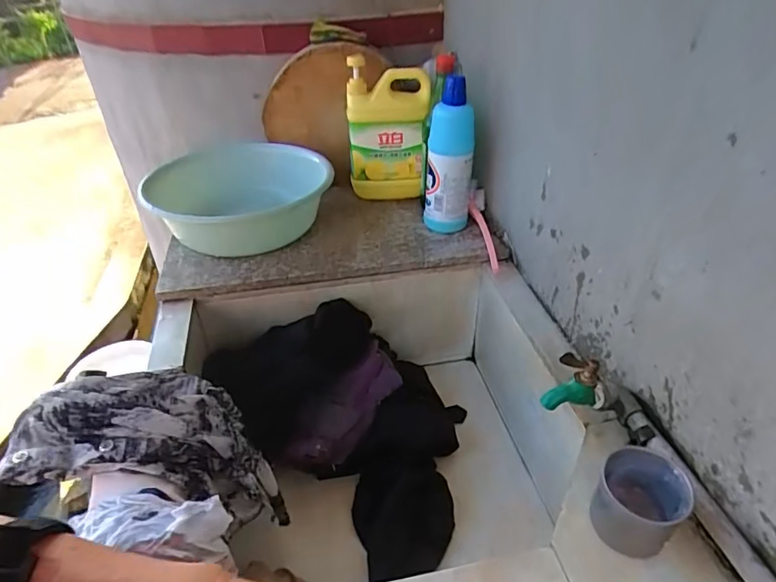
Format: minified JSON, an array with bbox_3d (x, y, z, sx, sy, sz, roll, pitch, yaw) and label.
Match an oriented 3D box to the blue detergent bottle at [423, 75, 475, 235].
[{"bbox_3d":[0.097,-0.210,0.817,0.073,0.237,0.071,3,37,7],"label":"blue detergent bottle"}]

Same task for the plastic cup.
[{"bbox_3d":[0.218,0.188,0.450,0.067,0.066,0.069,-2,37,1],"label":"plastic cup"}]

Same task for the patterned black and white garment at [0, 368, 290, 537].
[{"bbox_3d":[-0.223,0.165,0.543,0.278,0.090,0.117,25,30,-22],"label":"patterned black and white garment"}]

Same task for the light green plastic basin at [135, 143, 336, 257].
[{"bbox_3d":[-0.248,-0.163,0.871,0.291,0.100,0.325,-14,38,-14],"label":"light green plastic basin"}]

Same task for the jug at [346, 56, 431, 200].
[{"bbox_3d":[0.000,-0.273,0.905,0.139,0.220,0.069,5,37,10],"label":"jug"}]

